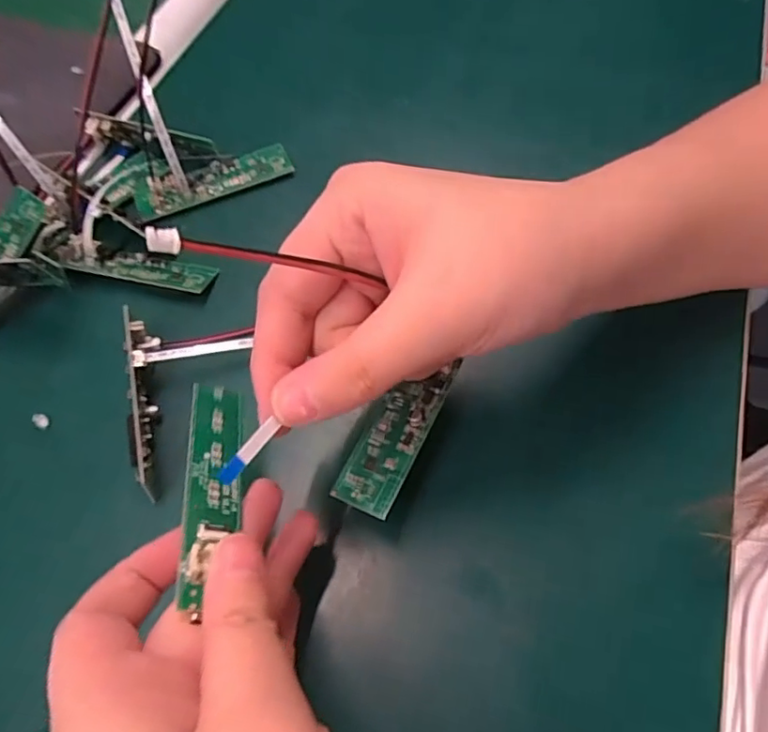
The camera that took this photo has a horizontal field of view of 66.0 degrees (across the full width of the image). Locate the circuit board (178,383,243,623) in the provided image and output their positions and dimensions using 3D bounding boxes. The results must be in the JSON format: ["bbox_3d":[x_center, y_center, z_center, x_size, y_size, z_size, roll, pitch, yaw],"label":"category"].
[{"bbox_3d":[-0.055,0.036,0.188,0.016,0.010,0.081,-7,42,-4],"label":"circuit board"}]

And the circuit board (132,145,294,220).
[{"bbox_3d":[-0.091,-0.099,0.315,0.082,0.010,0.022,-23,60,-14],"label":"circuit board"}]

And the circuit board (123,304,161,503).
[{"bbox_3d":[-0.100,0.014,0.243,0.010,0.020,0.080,-9,57,-5],"label":"circuit board"}]

